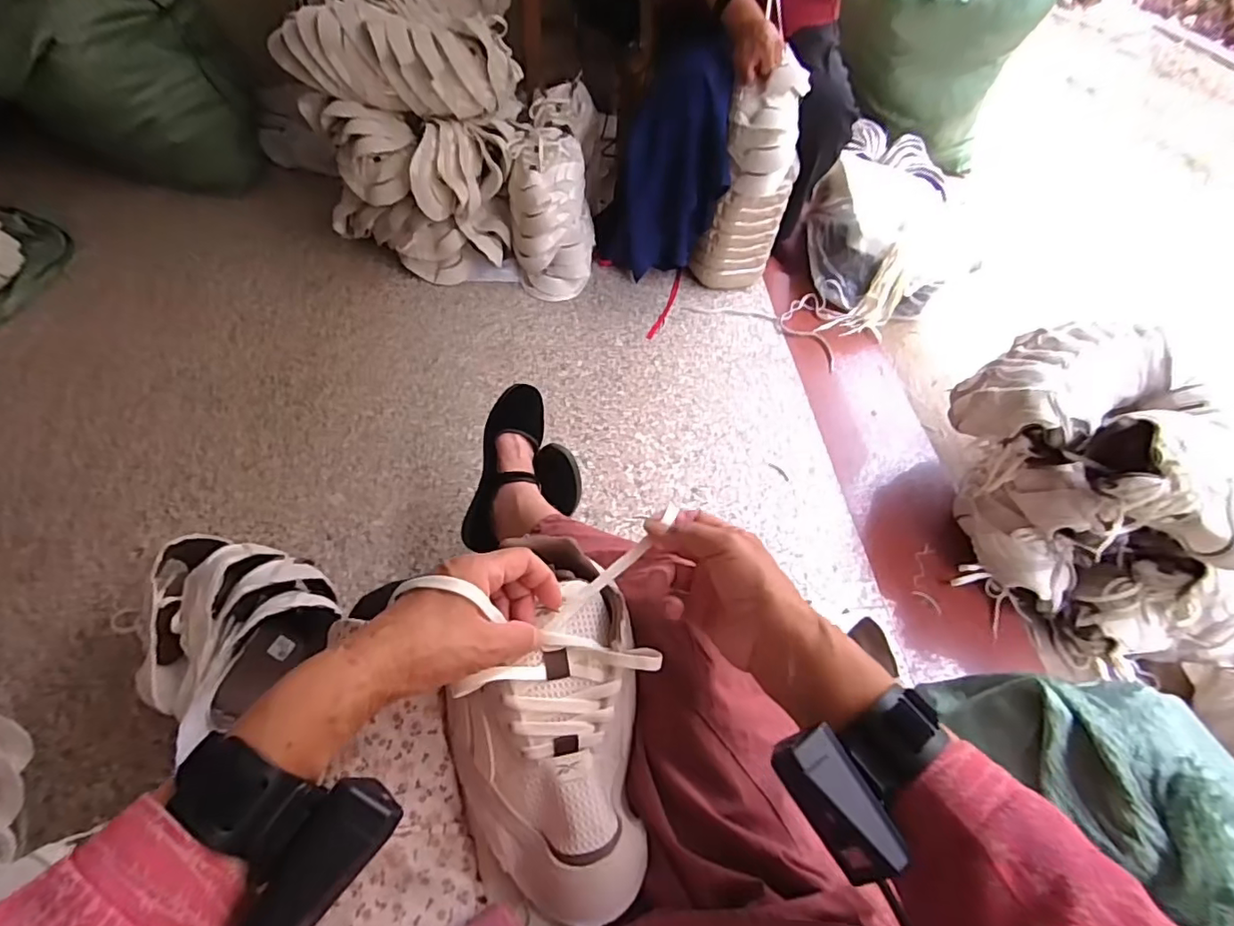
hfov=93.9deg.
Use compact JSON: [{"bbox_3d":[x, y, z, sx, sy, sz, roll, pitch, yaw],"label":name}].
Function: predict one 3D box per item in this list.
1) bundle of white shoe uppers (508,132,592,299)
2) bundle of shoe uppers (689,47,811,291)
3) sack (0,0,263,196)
[{"bbox_3d":[-0.134,-0.547,1.276,0.180,0.344,0.109,-16,29,-31],"label":"bundle of white shoe uppers"},{"bbox_3d":[0.279,-0.558,1.194,0.122,0.434,0.148,36,59,20],"label":"bundle of shoe uppers"},{"bbox_3d":[-1.080,-0.882,1.209,0.484,0.524,0.447,-25,60,-22],"label":"sack"}]

